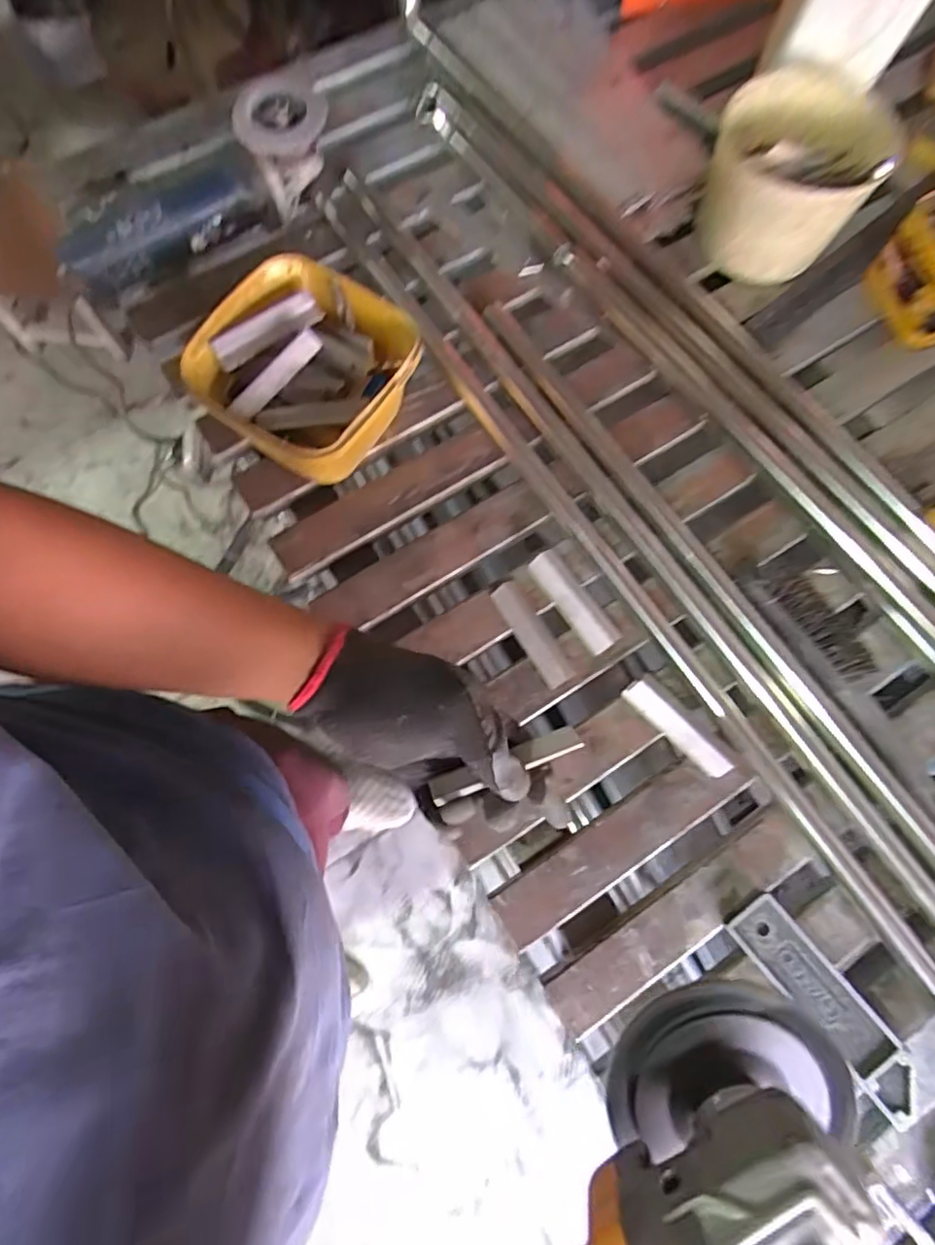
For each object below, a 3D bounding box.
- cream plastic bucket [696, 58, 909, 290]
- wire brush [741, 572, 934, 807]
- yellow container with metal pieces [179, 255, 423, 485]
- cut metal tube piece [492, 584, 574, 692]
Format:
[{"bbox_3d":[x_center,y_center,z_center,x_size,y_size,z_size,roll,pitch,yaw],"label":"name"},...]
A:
[{"bbox_3d":[0.320,-0.447,0.643,0.150,0.117,0.172,23,75,3],"label":"cream plastic bucket"},{"bbox_3d":[0.335,0.052,0.558,0.037,0.041,0.238,-31,78,-11],"label":"wire brush"},{"bbox_3d":[-0.142,-0.226,0.602,0.181,0.098,0.167,31,75,5],"label":"yellow container with metal pieces"},{"bbox_3d":[0.060,0.011,0.586,0.029,0.015,0.104,-32,79,-11],"label":"cut metal tube piece"}]

